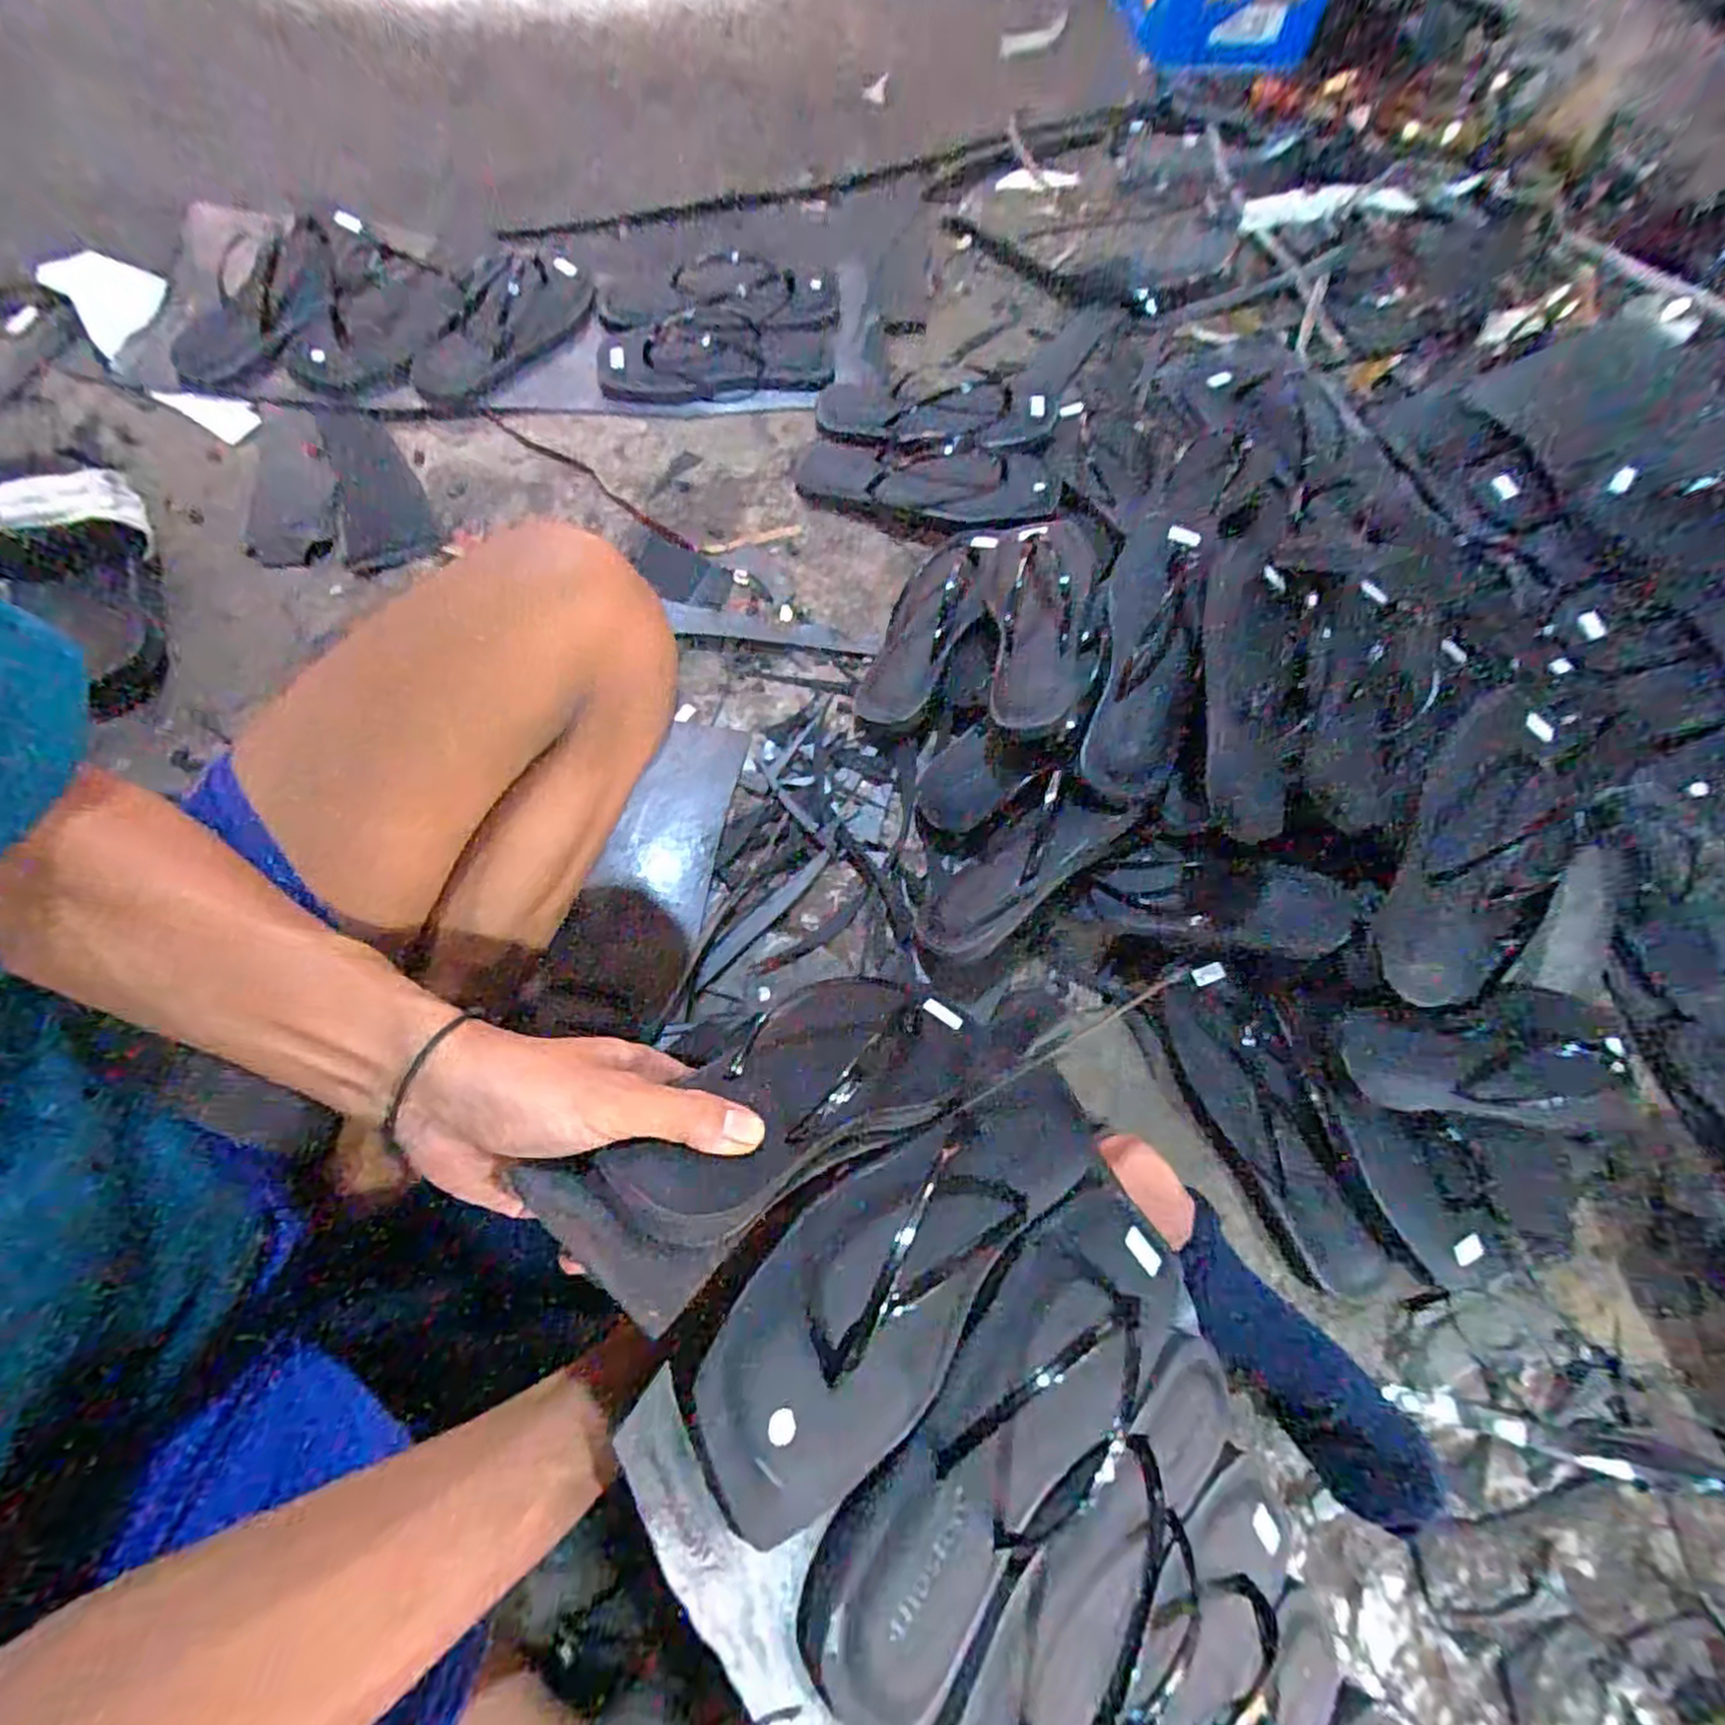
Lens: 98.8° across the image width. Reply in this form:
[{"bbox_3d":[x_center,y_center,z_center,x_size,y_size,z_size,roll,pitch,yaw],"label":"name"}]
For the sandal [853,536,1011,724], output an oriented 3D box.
[{"bbox_3d":[0.065,-0.223,0.675,0.079,0.046,0.222,29,70,7],"label":"sandal"}]

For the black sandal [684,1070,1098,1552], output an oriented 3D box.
[{"bbox_3d":[0.029,0.185,0.361,0.253,0.024,0.091,-23,70,-41],"label":"black sandal"}]

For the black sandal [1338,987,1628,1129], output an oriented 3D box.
[{"bbox_3d":[0.453,0.140,0.536,0.218,0.049,0.090,1,69,-3],"label":"black sandal"}]

